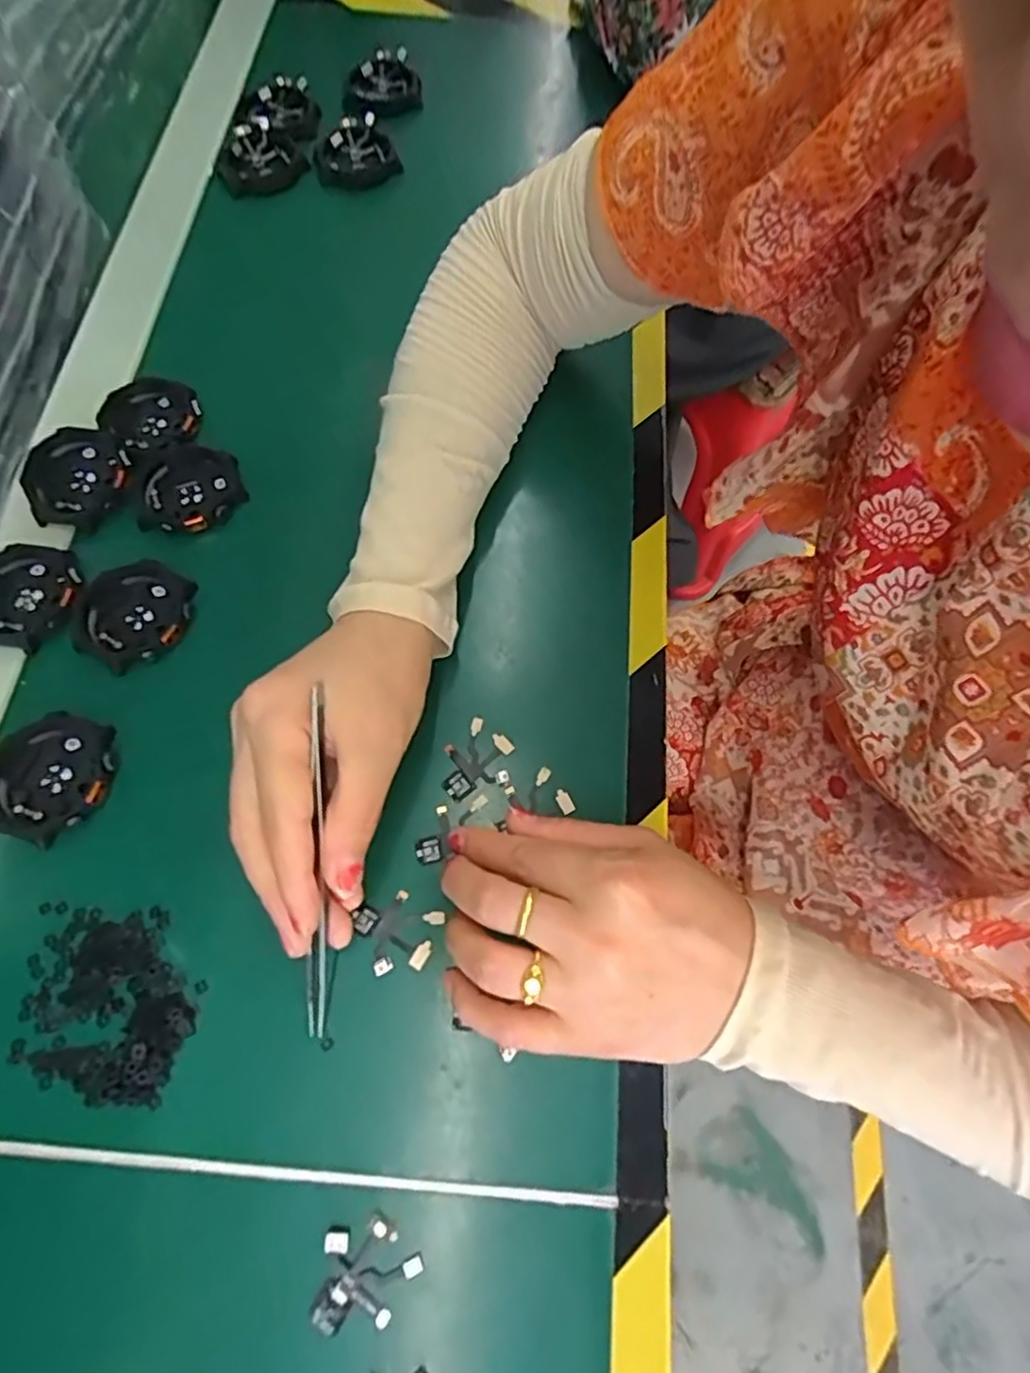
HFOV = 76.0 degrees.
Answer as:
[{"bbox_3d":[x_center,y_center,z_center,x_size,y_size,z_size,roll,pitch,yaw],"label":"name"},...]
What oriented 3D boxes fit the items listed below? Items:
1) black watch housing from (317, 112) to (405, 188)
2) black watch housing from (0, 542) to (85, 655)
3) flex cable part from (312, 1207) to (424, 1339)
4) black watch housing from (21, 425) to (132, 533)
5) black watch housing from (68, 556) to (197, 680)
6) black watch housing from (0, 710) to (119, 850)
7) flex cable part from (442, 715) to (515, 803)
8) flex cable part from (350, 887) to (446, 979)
[{"bbox_3d":[-0.105,-0.345,0.428,0.051,0.022,0.041,-23,69,-10],"label":"black watch housing"},{"bbox_3d":[-0.235,-0.043,0.315,0.054,0.009,0.053,0,68,0],"label":"black watch housing"},{"bbox_3d":[-0.051,0.203,0.229,0.037,0.004,0.030,-7,69,-3],"label":"flex cable part"},{"bbox_3d":[-0.219,-0.105,0.329,0.049,0.014,0.047,-35,73,-13],"label":"black watch housing"},{"bbox_3d":[-0.181,-0.034,0.315,0.051,0.010,0.054,0,68,0],"label":"black watch housing"},{"bbox_3d":[-0.203,0.038,0.286,0.055,0.008,0.054,0,68,0],"label":"black watch housing"},{"bbox_3d":[-0.018,0.034,0.296,0.030,0.004,0.036,41,74,14],"label":"flex cable part"},{"bbox_3d":[-0.046,0.099,0.268,0.033,0.004,0.030,-22,70,-9],"label":"flex cable part"}]

